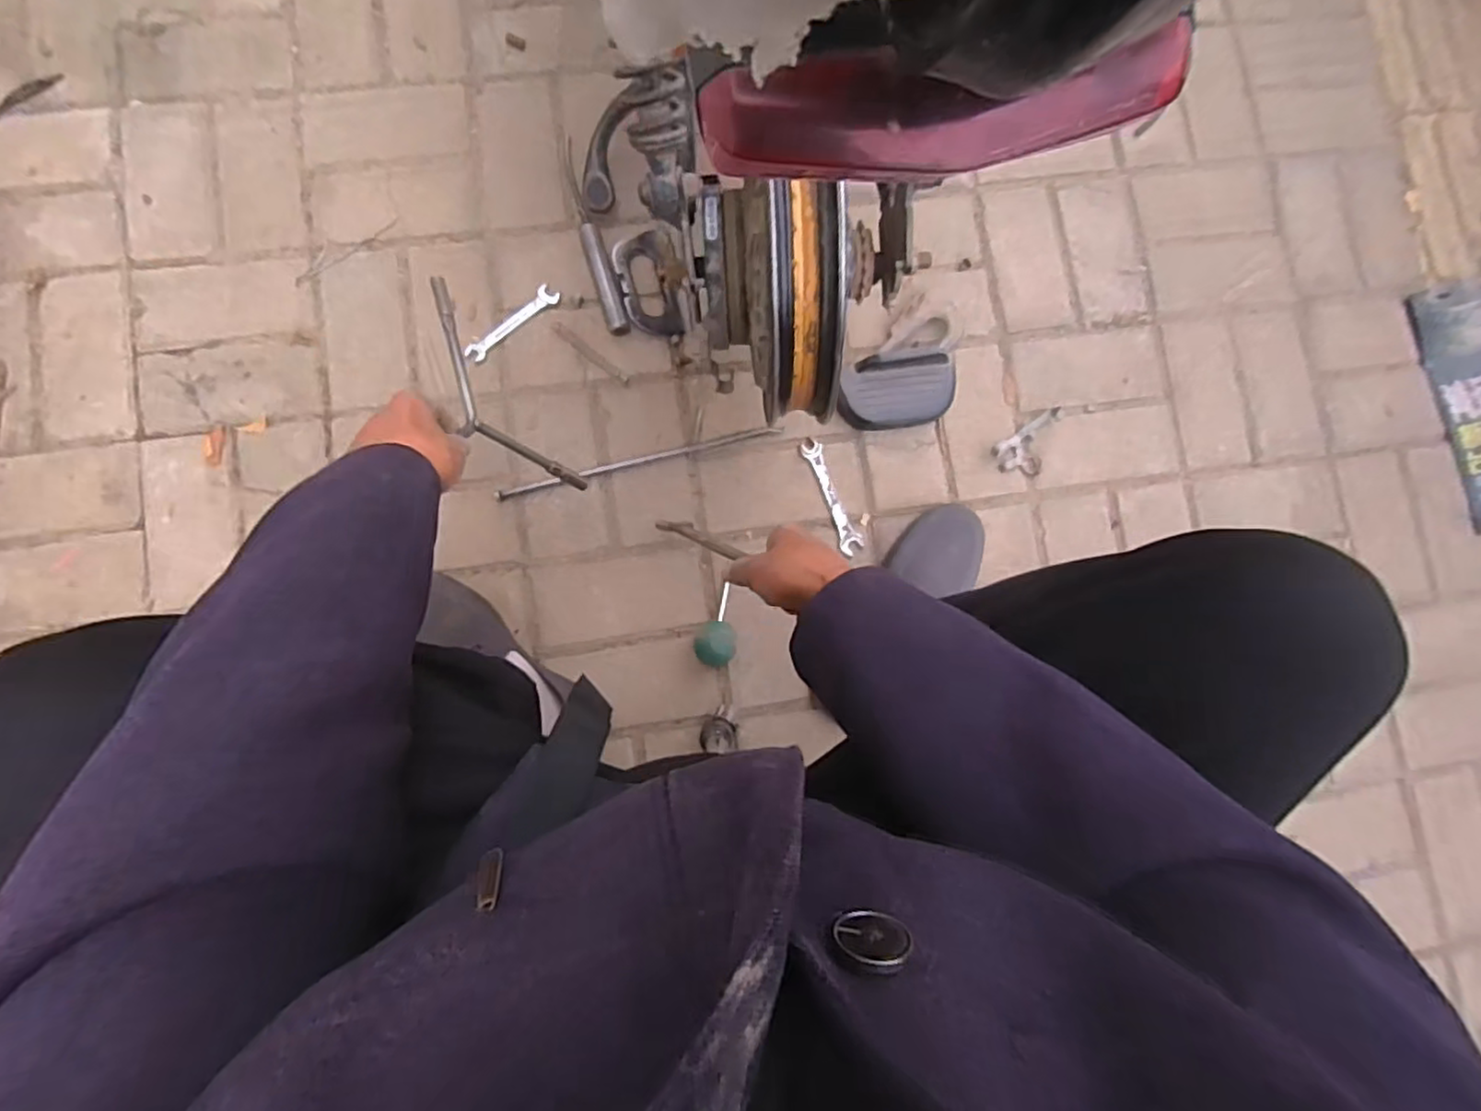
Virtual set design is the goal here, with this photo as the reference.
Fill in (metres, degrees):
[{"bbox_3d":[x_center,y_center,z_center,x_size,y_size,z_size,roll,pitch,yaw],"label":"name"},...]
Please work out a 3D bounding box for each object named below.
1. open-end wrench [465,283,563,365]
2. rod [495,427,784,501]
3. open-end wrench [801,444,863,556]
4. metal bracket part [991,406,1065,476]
[{"bbox_3d":[-0.271,-0.275,0.805,0.127,0.007,0.025,-43,88,-8],"label":"open-end wrench"},{"bbox_3d":[-0.115,-0.110,0.791,0.334,0.011,0.012,-15,85,-6],"label":"rod"},{"bbox_3d":[0.108,-0.069,0.806,0.028,0.004,0.139,-24,85,-7],"label":"open-end wrench"},{"bbox_3d":[0.359,-0.133,0.823,0.103,0.021,0.055,-32,87,-7],"label":"metal bracket part"}]

